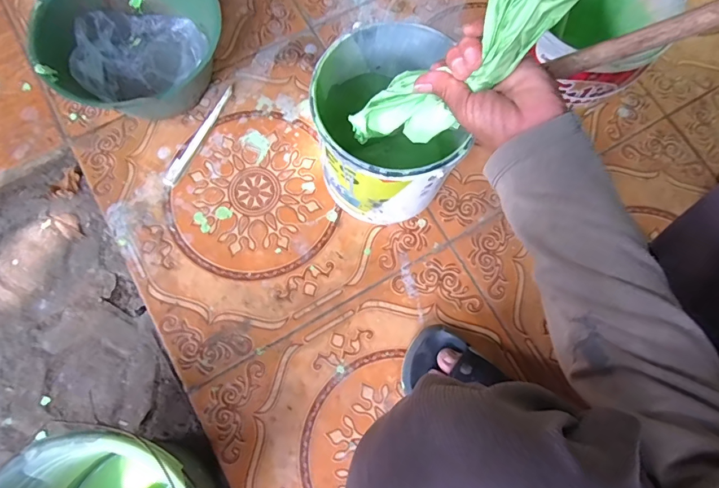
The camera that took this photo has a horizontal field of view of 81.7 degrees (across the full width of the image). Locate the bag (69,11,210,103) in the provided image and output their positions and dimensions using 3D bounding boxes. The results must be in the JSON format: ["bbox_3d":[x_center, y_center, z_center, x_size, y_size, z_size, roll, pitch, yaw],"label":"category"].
[{"bbox_3d":[-0.307,-0.274,0.604,0.174,0.060,0.146,-12,77,-4],"label":"bag"}]

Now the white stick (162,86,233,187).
[{"bbox_3d":[-0.232,-0.159,0.603,0.019,0.010,0.169,27,77,5],"label":"white stick"}]

